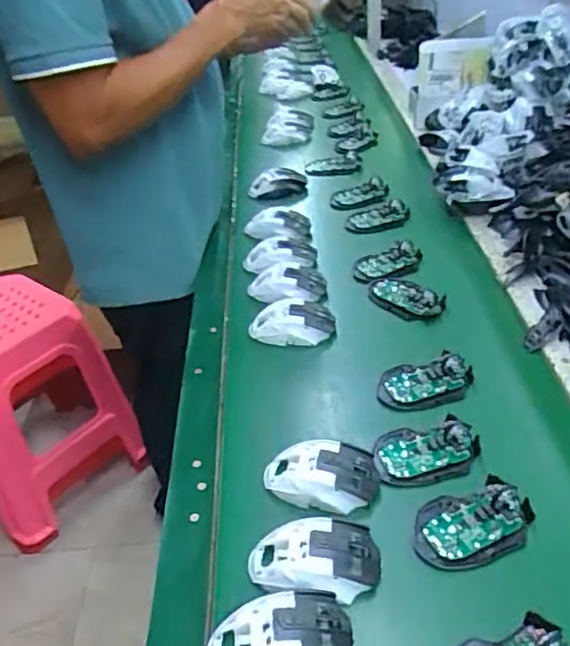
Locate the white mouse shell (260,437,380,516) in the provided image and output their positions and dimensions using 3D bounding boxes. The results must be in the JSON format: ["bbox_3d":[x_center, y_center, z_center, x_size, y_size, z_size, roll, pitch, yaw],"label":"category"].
[{"bbox_3d":[0.036,0.153,0.620,0.118,0.037,0.067,5,39,16],"label":"white mouse shell"}]

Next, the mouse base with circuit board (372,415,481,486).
[{"bbox_3d":[0.149,0.133,0.640,0.111,0.018,0.071,-7,37,1],"label":"mouse base with circuit board"}]

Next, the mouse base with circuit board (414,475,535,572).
[{"bbox_3d":[0.175,0.184,0.567,0.114,0.018,0.069,-13,38,-8],"label":"mouse base with circuit board"}]

